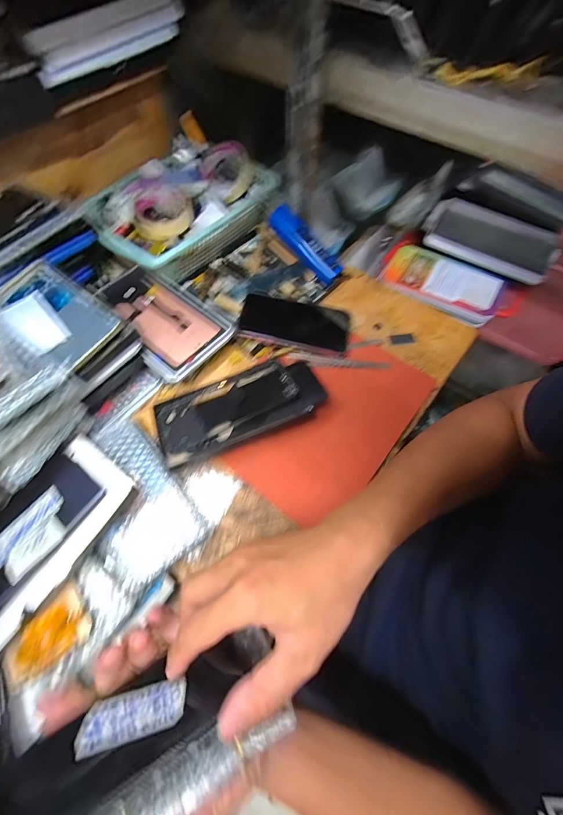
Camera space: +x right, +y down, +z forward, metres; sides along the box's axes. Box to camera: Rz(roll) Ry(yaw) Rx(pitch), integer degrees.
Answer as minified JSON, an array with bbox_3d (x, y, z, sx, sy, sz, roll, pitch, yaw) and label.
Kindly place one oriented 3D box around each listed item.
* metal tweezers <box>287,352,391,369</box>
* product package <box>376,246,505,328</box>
[{"bbox_3d":[0.076,-0.061,0.440,0.132,0.004,0.015,5,62,2],"label":"metal tweezers"},{"bbox_3d":[0.256,-0.201,0.529,0.180,0.020,0.098,32,67,15],"label":"product package"}]

